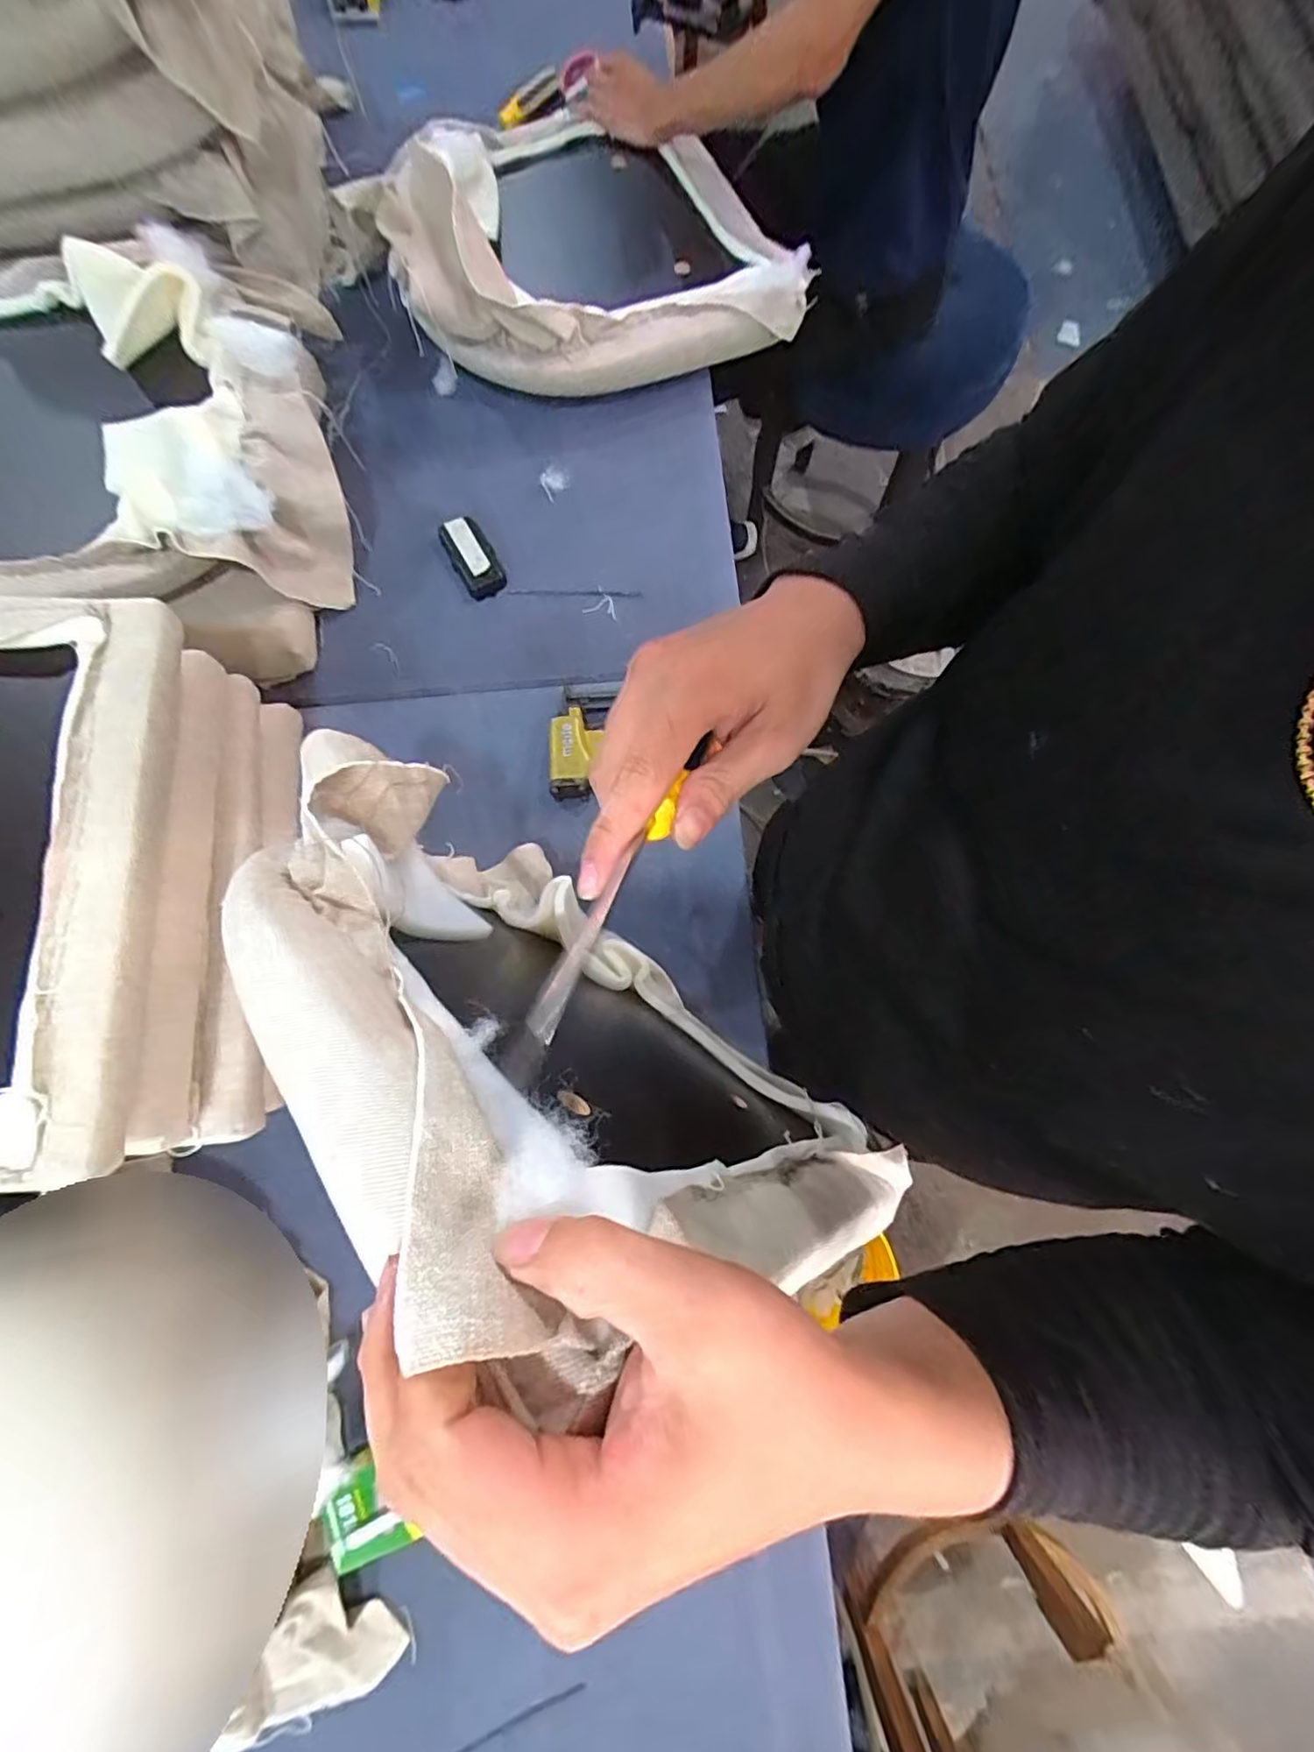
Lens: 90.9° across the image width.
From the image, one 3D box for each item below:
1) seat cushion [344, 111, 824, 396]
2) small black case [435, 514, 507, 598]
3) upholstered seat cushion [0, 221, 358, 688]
[{"bbox_3d":[-0.098,-0.767,0.796,0.484,0.194,0.372,-12,78,-3],"label":"seat cushion"},{"bbox_3d":[-0.226,-0.393,0.799,0.052,0.030,0.101,-27,79,-6],"label":"small black case"},{"bbox_3d":[-0.634,-0.474,0.741,0.529,0.163,0.485,-4,78,-1],"label":"upholstered seat cushion"}]

